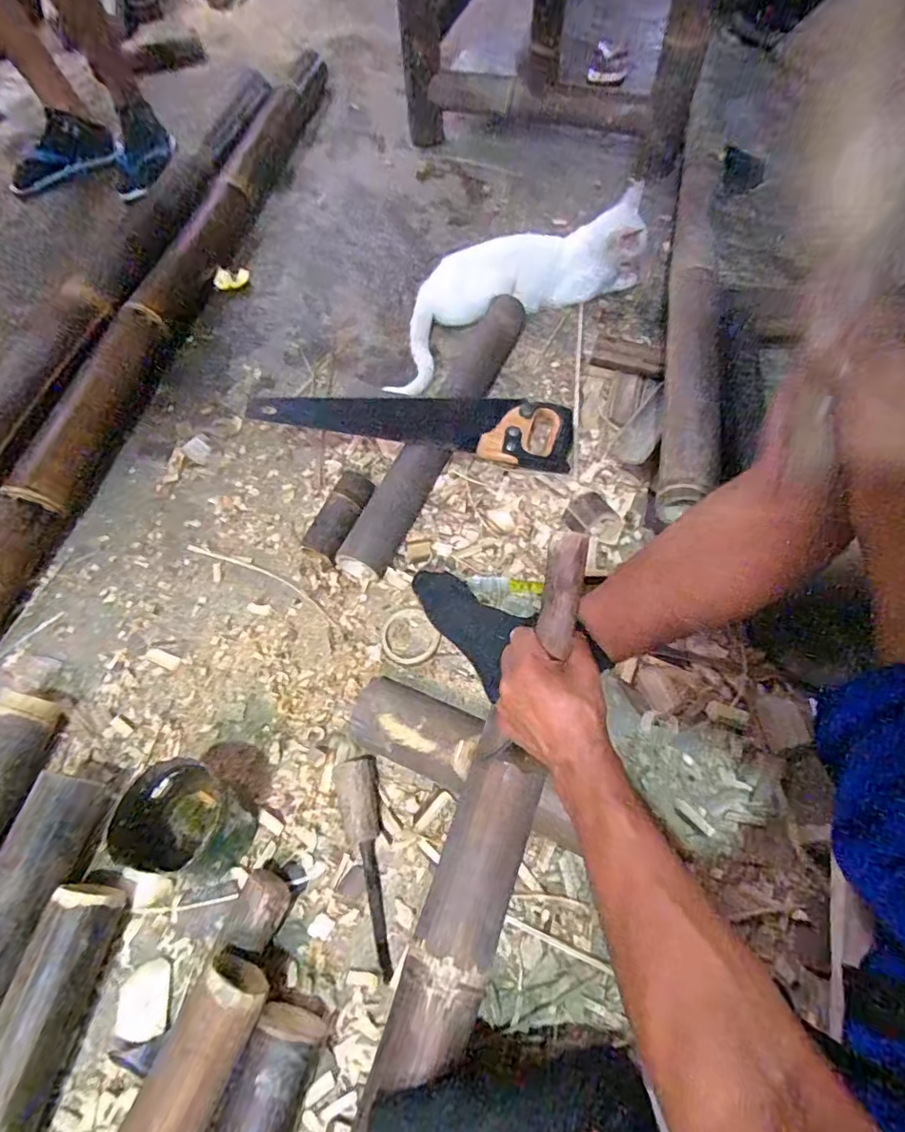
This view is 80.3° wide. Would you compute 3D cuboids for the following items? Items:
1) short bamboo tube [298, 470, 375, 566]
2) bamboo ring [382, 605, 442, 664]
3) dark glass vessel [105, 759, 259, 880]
[{"bbox_3d":[-0.156,-0.073,0.753,0.054,0.050,0.146,22,65,13],"label":"short bamboo tube"},{"bbox_3d":[-0.057,0.091,0.692,0.072,0.011,0.076,-1,63,1],"label":"bamboo ring"},{"bbox_3d":[-0.273,0.266,0.553,0.105,0.105,0.109,22,65,13],"label":"dark glass vessel"}]

